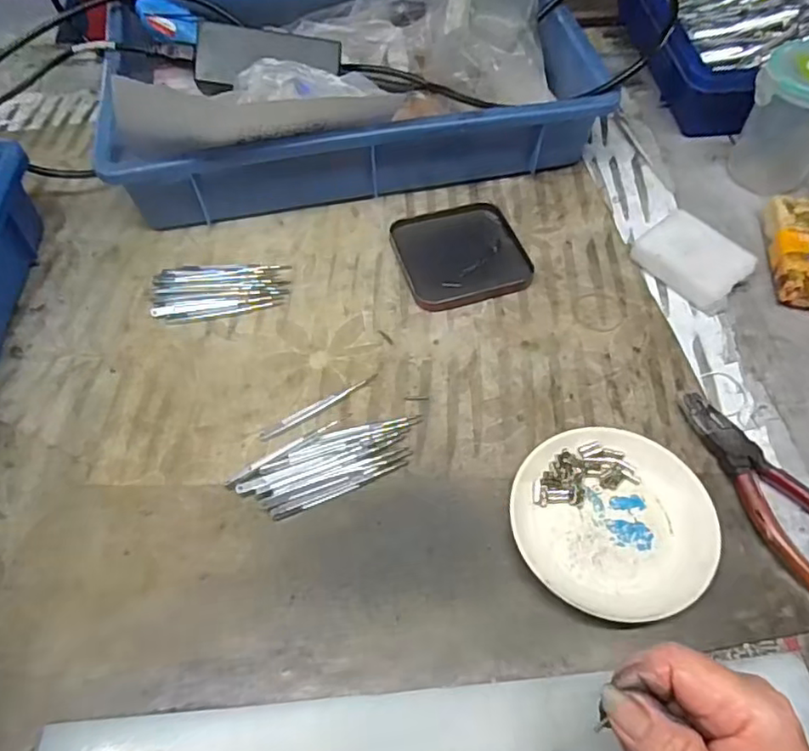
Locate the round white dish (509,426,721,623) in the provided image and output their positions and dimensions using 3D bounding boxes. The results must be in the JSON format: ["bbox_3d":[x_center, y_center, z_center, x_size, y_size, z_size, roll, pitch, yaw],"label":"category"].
[{"bbox_3d":[0.126,0.088,0.369,0.114,0.020,0.117,0,57,1],"label":"round white dish"}]

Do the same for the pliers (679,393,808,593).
[{"bbox_3d":[0.231,0.073,0.387,0.048,0.015,0.147,-25,60,-14],"label":"pliers"}]

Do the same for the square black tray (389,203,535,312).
[{"bbox_3d":[0.047,-0.106,0.519,0.104,0.014,0.109,-14,58,-8],"label":"square black tray"}]

